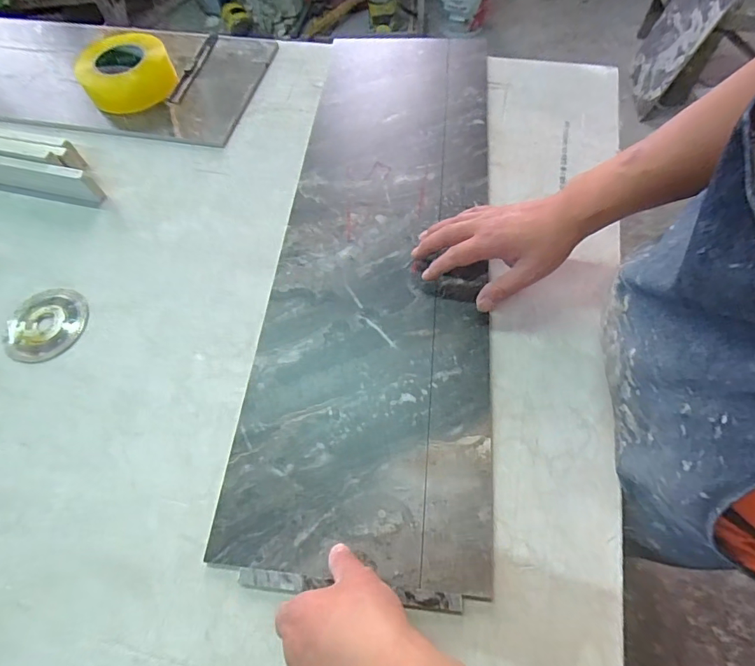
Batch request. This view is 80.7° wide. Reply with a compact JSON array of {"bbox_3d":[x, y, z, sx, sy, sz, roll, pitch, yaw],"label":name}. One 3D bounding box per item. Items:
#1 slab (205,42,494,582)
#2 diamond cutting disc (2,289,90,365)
[{"bbox_3d":[0.006,-0.120,0.553,0.252,0.015,0.775,3,64,5],"label":"slab"},{"bbox_3d":[-0.390,-0.010,0.522,0.085,0.010,0.095,26,69,15],"label":"diamond cutting disc"}]

